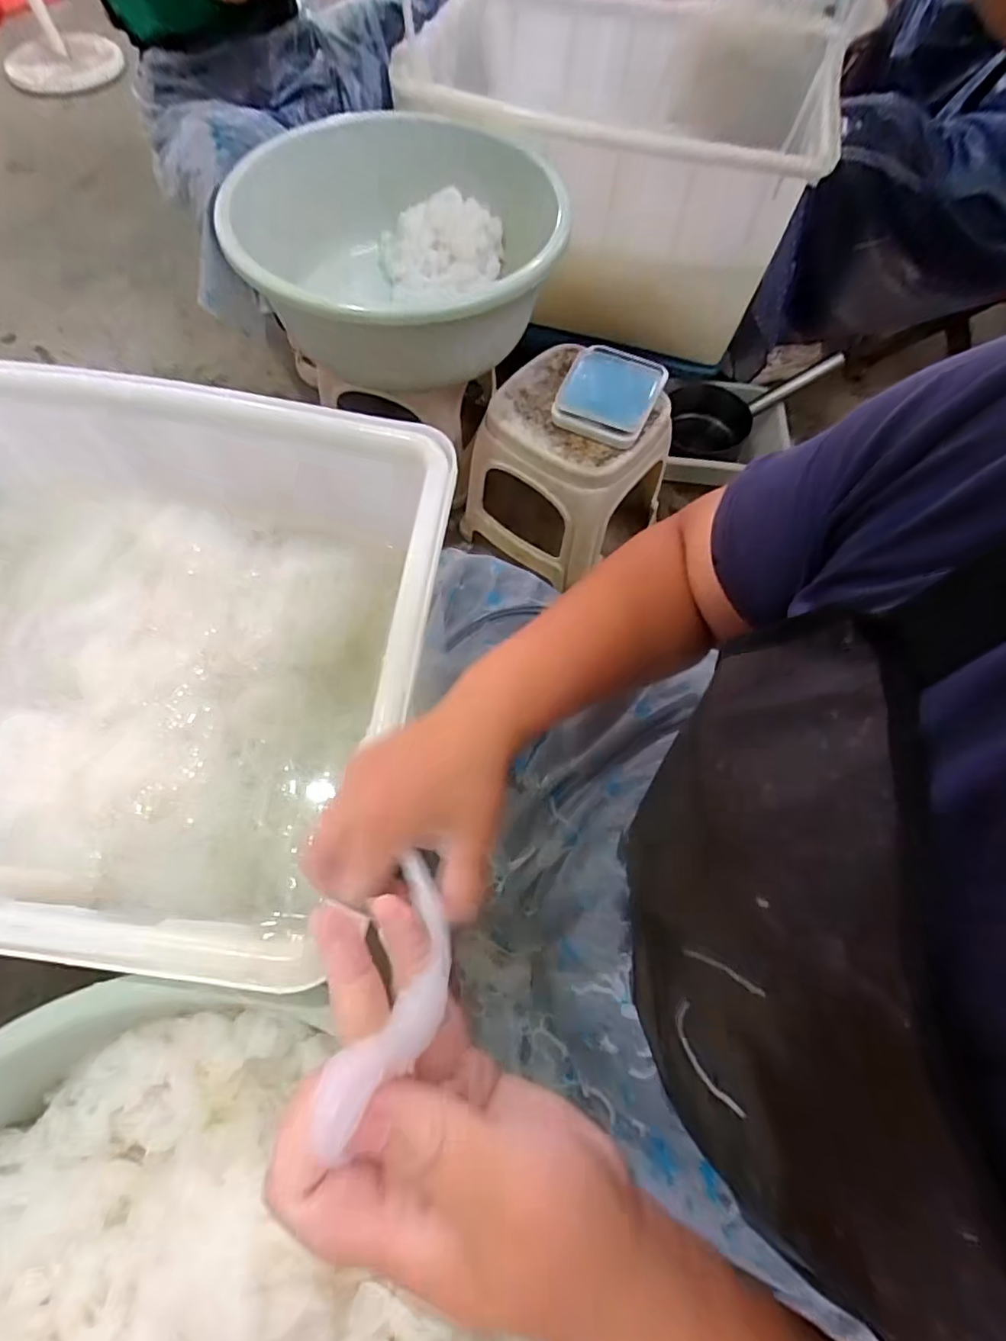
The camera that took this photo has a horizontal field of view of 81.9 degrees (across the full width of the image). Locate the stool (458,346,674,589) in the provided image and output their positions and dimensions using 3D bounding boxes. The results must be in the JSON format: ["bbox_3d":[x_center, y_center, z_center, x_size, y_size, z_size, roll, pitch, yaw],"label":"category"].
[{"bbox_3d":[0.102,-0.330,0.960,0.252,0.219,0.254,31,68,12],"label":"stool"}]

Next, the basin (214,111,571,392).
[{"bbox_3d":[-0.141,-0.621,0.910,0.498,0.229,0.498,1,65,-2],"label":"basin"}]

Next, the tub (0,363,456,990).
[{"bbox_3d":[-0.400,-0.028,0.552,0.641,0.183,0.499,10,65,3],"label":"tub"}]

